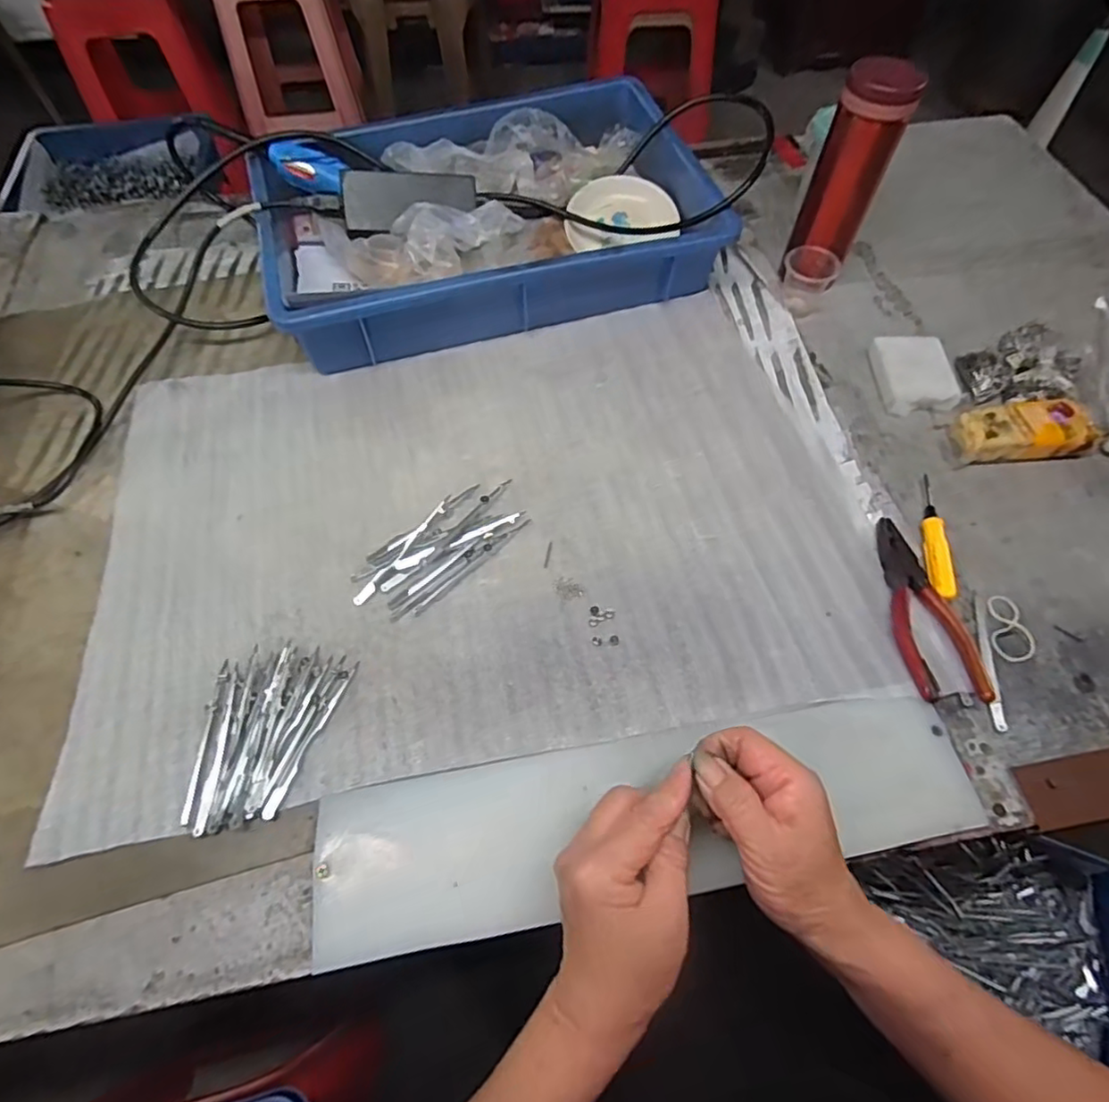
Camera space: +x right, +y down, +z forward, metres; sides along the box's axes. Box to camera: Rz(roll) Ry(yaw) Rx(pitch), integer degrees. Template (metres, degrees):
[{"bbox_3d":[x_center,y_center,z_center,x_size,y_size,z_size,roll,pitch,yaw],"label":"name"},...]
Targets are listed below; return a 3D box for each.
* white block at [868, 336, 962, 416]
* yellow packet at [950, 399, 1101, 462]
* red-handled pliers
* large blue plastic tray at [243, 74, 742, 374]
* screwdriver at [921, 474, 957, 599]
[{"bbox_3d":[0.339,-0.170,0.578,0.057,0.031,0.085,-4,60,-2],"label":"white block"},{"bbox_3d":[0.410,-0.106,0.528,0.110,0.028,0.050,-1,60,0],"label":"yellow packet"},{"bbox_3d":[0.271,0.038,0.453,0.049,0.021,0.149,0,60,0],"label":"red-handled pliers"},{"bbox_3d":[-0.070,-0.348,0.641,0.439,0.094,0.279,-14,61,-8],"label":"large blue plastic tray"},{"bbox_3d":[0.307,-0.016,0.489,0.019,0.016,0.121,10,61,6],"label":"screwdriver"}]

